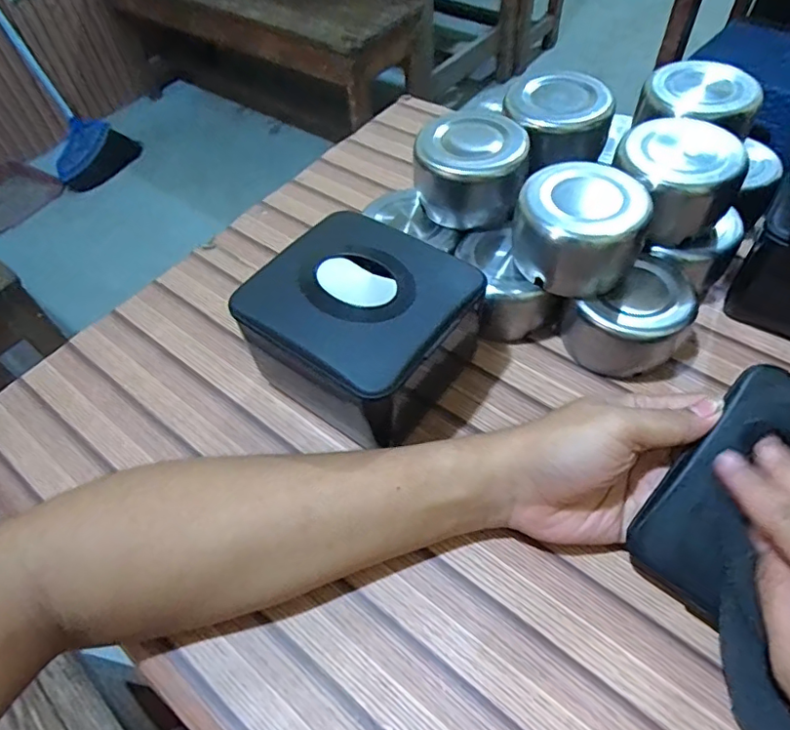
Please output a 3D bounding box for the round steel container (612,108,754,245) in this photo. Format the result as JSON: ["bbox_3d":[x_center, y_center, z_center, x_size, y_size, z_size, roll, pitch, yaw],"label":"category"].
[{"bbox_3d":[0.194,-0.131,0.379,0.068,0.056,0.076,-27,57,-15],"label":"round steel container"}]

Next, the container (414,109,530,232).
[{"bbox_3d":[0.056,-0.144,0.404,0.077,0.057,0.061,4,55,7],"label":"container"}]

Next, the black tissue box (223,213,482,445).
[{"bbox_3d":[-0.021,-0.024,0.364,0.125,0.096,0.119,31,62,23],"label":"black tissue box"}]

